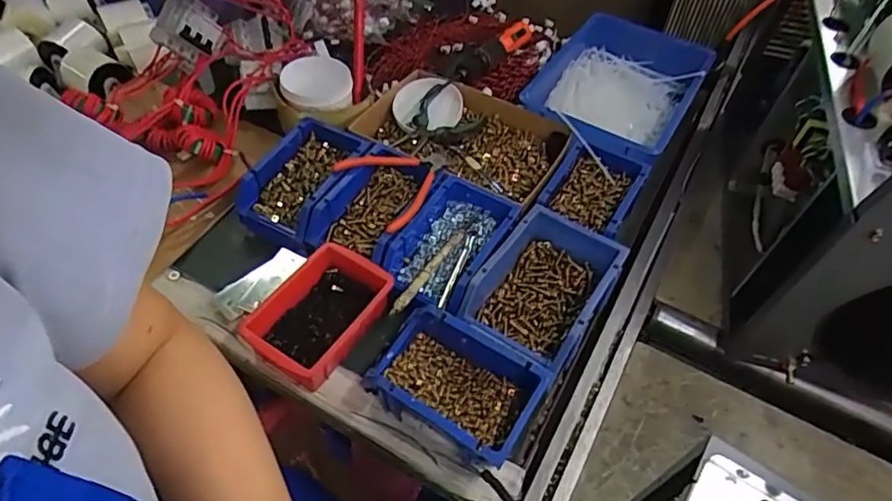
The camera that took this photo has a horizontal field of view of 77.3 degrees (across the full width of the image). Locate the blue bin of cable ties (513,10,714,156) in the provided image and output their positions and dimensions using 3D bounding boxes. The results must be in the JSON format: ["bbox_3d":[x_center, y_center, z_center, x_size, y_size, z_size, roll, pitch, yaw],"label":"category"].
[{"bbox_3d":[0.252,-0.246,0.851,0.225,0.090,0.305,26,56,17],"label":"blue bin of cable ties"}]

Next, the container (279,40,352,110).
[{"bbox_3d":[-0.178,-0.237,0.753,0.091,0.028,0.108,-12,54,-11],"label":"container"}]

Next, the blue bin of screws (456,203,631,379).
[{"bbox_3d":[0.106,0.045,0.619,0.123,0.068,0.180,30,57,19],"label":"blue bin of screws"}]

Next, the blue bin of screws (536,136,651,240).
[{"bbox_3d":[0.183,-0.076,0.704,0.103,0.047,0.145,25,56,16],"label":"blue bin of screws"}]

